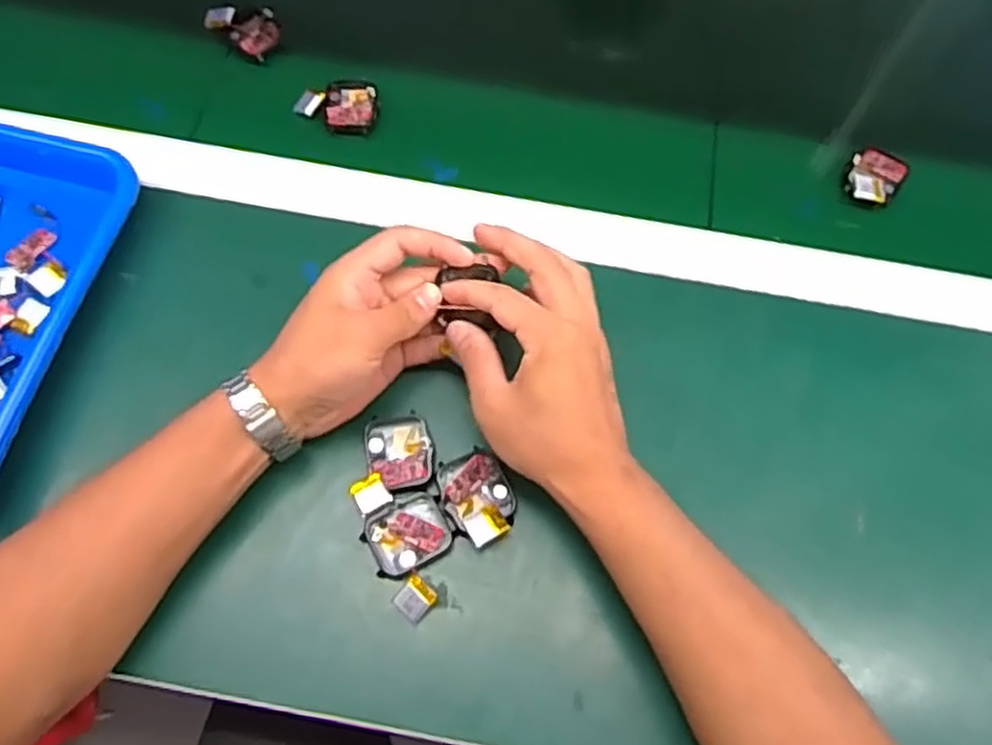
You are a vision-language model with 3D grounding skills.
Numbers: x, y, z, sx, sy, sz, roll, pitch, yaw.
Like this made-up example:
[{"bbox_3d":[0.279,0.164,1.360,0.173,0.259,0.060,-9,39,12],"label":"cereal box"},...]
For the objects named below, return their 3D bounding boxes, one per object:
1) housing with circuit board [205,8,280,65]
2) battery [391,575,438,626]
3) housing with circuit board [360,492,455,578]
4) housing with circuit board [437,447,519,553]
[{"bbox_3d":[-0.188,-0.260,0.573,0.058,0.015,0.039,36,70,12],"label":"housing with circuit board"},{"bbox_3d":[-0.044,0.124,0.415,0.019,0.009,0.020,40,71,14],"label":"battery"},{"bbox_3d":[-0.050,0.091,0.427,0.046,0.007,0.041,-30,71,-14],"label":"housing with circuit board"},{"bbox_3d":[-0.009,0.071,0.435,0.039,0.013,0.052,-26,70,-13],"label":"housing with circuit board"}]

